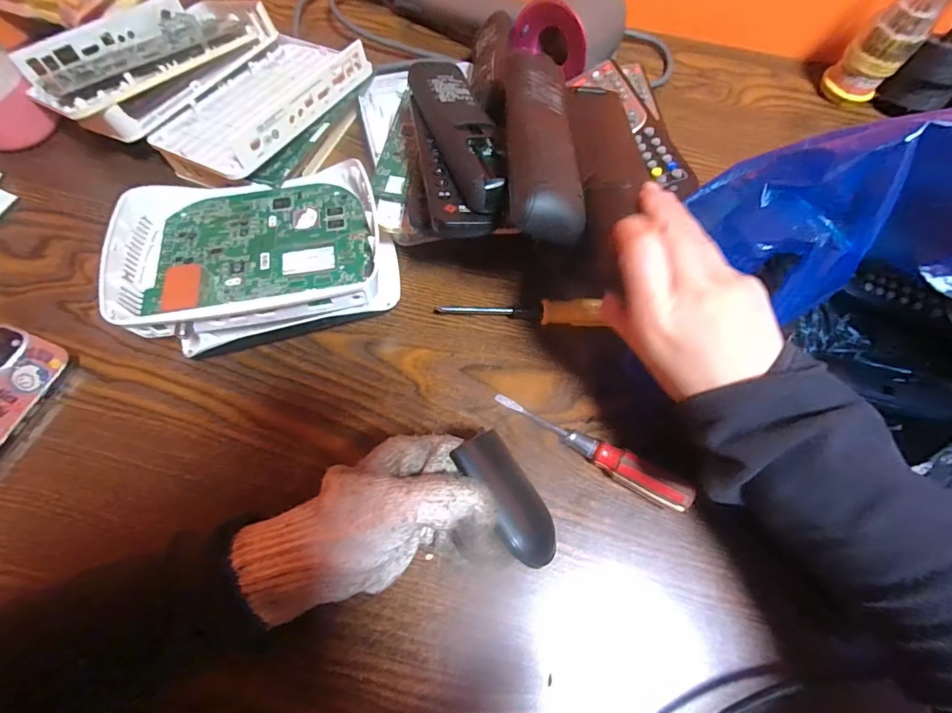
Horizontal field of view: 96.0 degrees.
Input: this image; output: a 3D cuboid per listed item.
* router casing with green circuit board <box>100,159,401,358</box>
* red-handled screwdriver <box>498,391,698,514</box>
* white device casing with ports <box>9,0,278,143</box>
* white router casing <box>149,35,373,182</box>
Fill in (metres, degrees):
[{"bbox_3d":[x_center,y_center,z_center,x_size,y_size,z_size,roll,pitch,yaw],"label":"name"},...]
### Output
[{"bbox_3d":[-0.161,-0.080,0.332,0.187,0.057,0.143,-11,68,-6],"label":"router casing with green circuit board"},{"bbox_3d":[0.077,0.062,0.294,0.139,0.017,0.017,28,69,17],"label":"red-handled screwdriver"},{"bbox_3d":[-0.294,-0.278,0.389,0.129,0.045,0.202,30,70,11],"label":"white device casing with ports"},{"bbox_3d":[-0.186,-0.234,0.376,0.117,0.038,0.179,27,69,9],"label":"white router casing"}]

